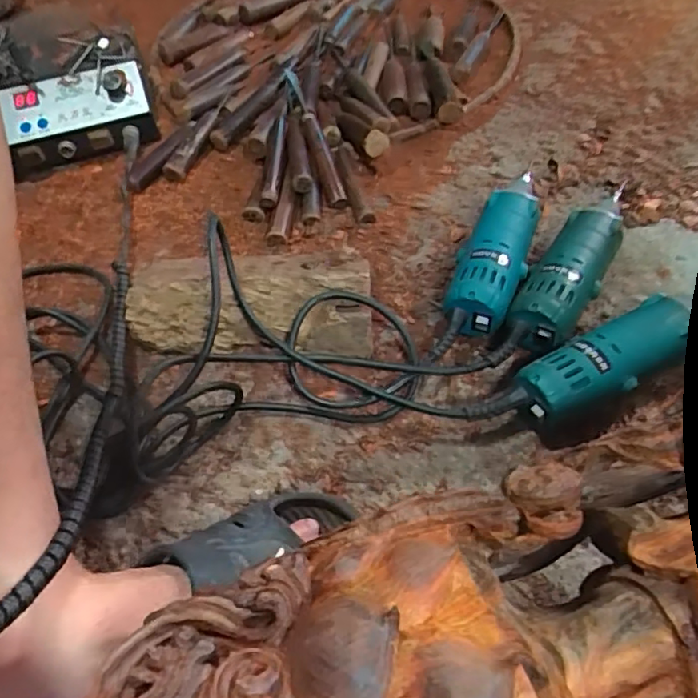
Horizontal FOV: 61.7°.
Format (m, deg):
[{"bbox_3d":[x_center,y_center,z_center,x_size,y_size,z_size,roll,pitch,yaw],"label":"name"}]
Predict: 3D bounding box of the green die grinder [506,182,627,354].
[{"bbox_3d":[0.191,-0.062,0.509,0.051,0.058,0.172,25,59,22],"label":"green die grinder"}]

